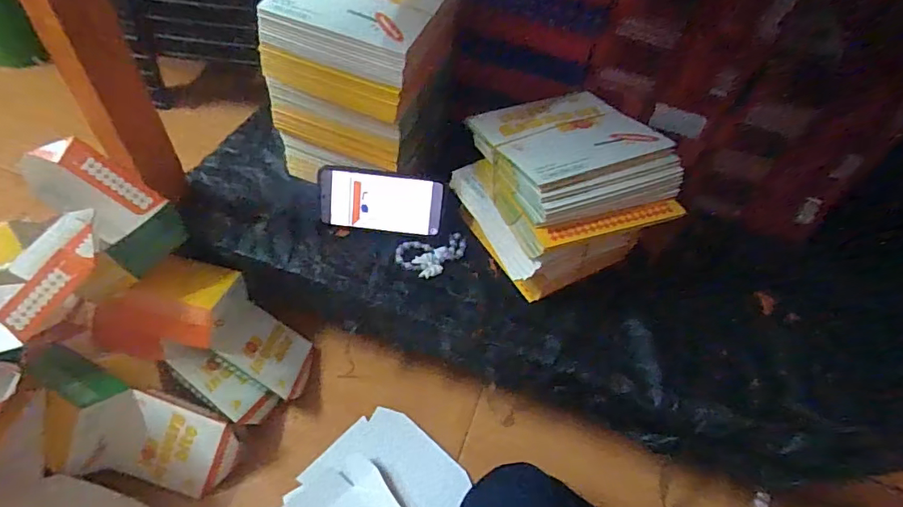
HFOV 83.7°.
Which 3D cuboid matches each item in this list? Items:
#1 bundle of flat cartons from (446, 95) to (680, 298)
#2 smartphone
[{"bbox_3d":[0.130,-0.073,0.604,0.176,0.161,0.194,-18,54,-20],"label":"bundle of flat cartons"},{"bbox_3d":[-0.090,-0.065,0.637,0.153,0.074,0.005,7,15,-3],"label":"smartphone"}]

